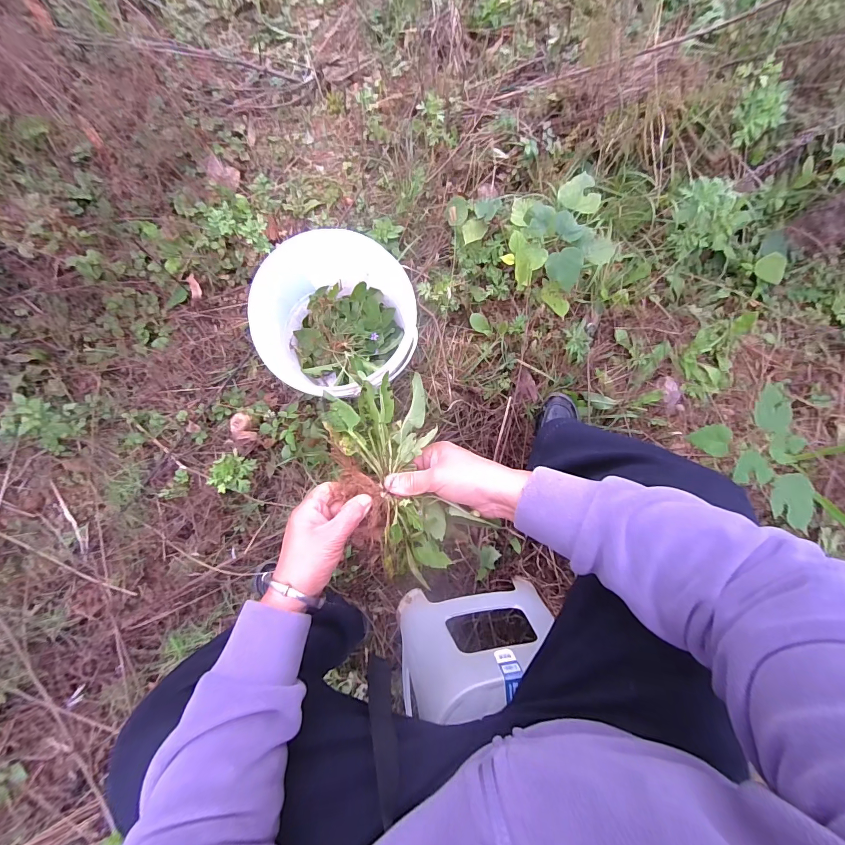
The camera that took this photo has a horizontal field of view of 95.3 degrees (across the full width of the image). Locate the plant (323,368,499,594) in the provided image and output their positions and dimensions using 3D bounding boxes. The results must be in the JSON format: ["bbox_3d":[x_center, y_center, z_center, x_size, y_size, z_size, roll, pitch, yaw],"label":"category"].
[{"bbox_3d":[-0.026,0.047,0.395,0.116,0.059,0.206,-25,75,-2],"label":"plant"}]

